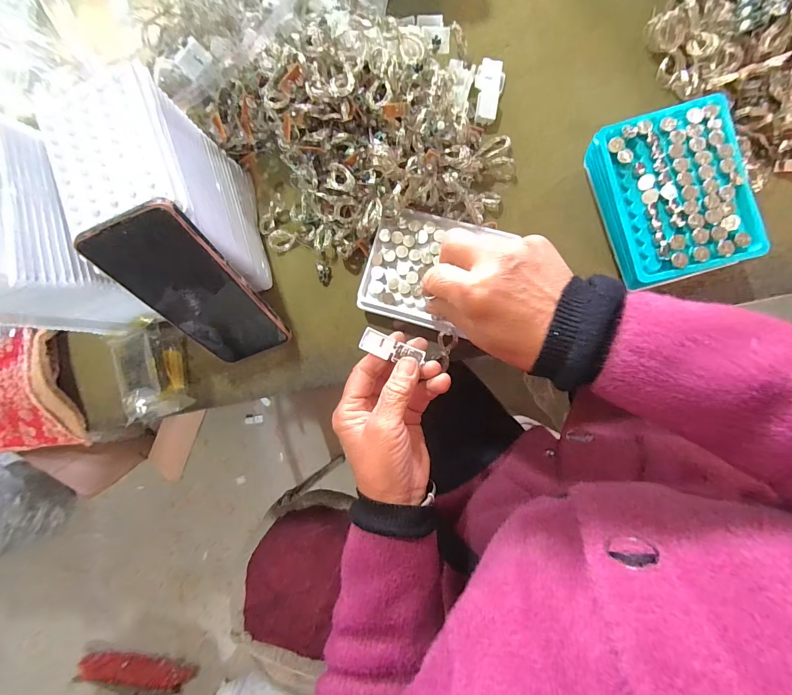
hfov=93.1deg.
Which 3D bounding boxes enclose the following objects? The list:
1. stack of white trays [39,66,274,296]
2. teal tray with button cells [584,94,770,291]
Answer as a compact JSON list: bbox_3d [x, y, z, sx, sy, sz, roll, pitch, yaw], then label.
[{"bbox_3d":[-0.196,-0.128,0.336,0.093,0.129,0.157,-15,86,8],"label":"stack of white trays"},{"bbox_3d":[0.230,-0.123,0.318,0.102,0.048,0.138,-16,86,8],"label":"teal tray with button cells"}]

